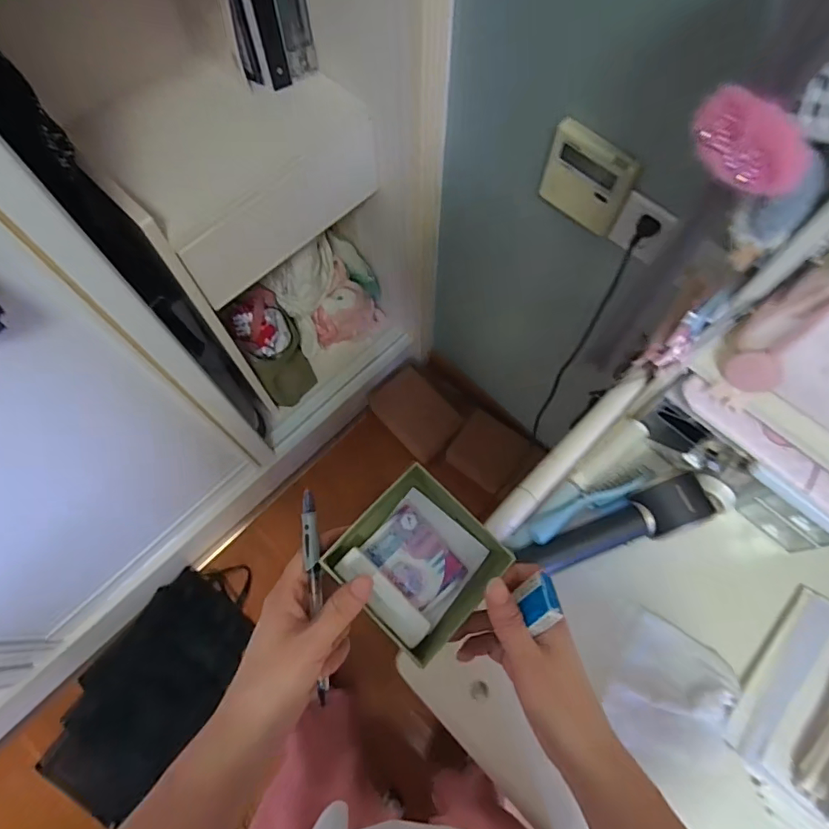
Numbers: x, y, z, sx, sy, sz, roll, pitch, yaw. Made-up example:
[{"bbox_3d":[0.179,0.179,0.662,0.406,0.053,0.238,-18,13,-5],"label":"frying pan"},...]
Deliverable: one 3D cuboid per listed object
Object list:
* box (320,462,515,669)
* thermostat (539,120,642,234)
[{"bbox_3d":[0.004,0.106,0.367,0.104,0.032,0.102,41,73,15],"label":"box"},{"bbox_3d":[0.226,-0.310,0.660,0.116,0.115,0.022,40,73,15],"label":"thermostat"}]

